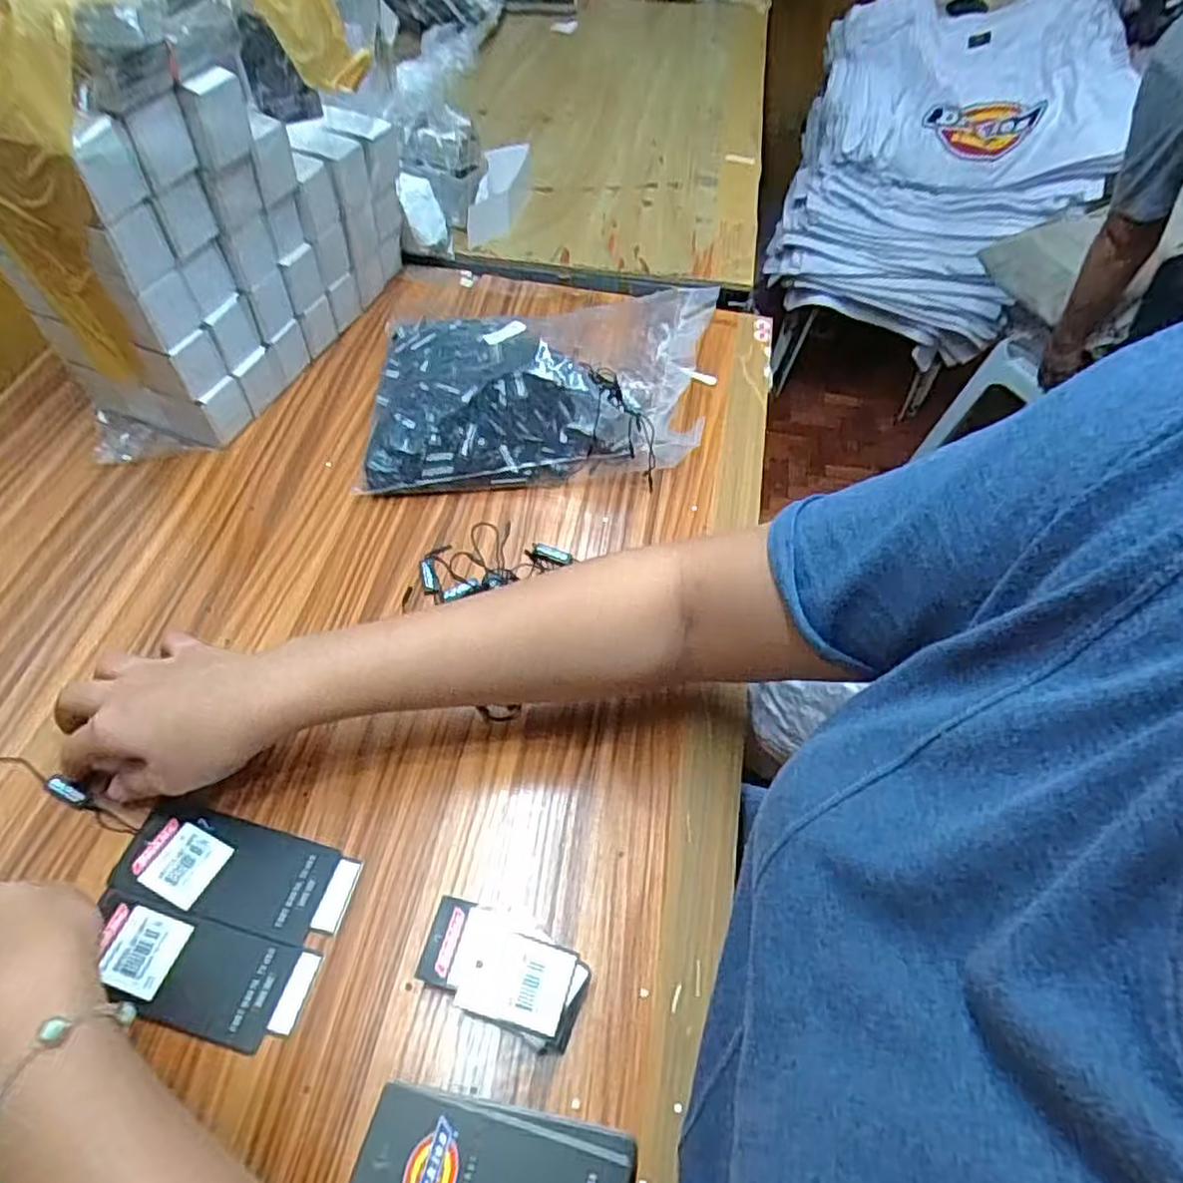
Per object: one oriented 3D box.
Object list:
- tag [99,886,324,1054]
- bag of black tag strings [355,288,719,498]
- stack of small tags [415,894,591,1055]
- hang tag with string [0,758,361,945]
[{"bbox_3d":[-0.195,0.186,0.348,0.113,0.004,0.046,14,57,5],"label":"tag"},{"bbox_3d":[-0.034,-0.158,0.551,0.273,0.075,0.147,-4,55,-6],"label":"bag of black tag strings"},{"bbox_3d":[-0.042,0.184,0.347,0.078,0.025,0.045,21,56,11],"label":"stack of small tags"},{"bbox_3d":[-0.264,0.124,0.388,0.281,0.007,0.048,17,56,8],"label":"hang tag with string"}]

